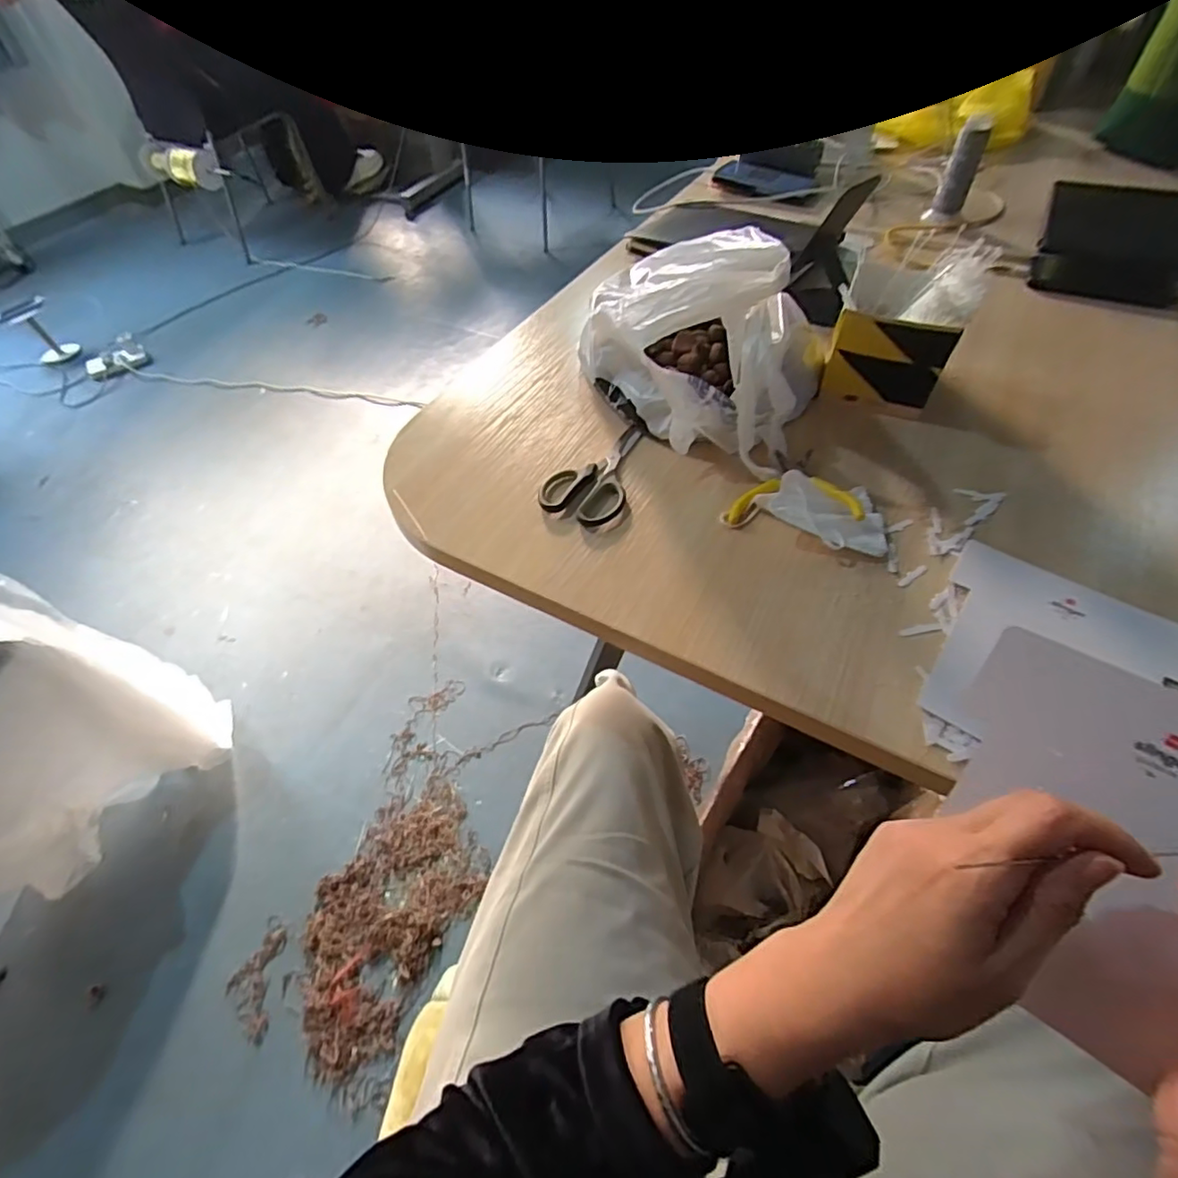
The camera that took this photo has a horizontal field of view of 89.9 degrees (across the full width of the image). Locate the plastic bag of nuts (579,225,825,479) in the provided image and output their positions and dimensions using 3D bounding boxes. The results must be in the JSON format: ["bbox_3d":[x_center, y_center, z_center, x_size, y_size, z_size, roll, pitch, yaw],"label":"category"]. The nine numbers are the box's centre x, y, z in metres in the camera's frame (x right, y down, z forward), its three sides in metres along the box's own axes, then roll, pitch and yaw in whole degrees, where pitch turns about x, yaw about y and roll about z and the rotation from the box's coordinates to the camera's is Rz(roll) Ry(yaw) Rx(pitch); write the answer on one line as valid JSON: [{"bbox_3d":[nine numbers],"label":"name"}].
[{"bbox_3d":[0.104,-0.247,0.552,0.227,0.163,0.184,22,57,17],"label":"plastic bag of nuts"}]

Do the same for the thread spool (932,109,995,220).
[{"bbox_3d":[0.523,-0.587,0.833,0.043,0.123,0.038,24,58,18],"label":"thread spool"}]

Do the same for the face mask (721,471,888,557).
[{"bbox_3d":[0.185,-0.071,0.503,0.131,0.037,0.082,4,54,4],"label":"face mask"}]

